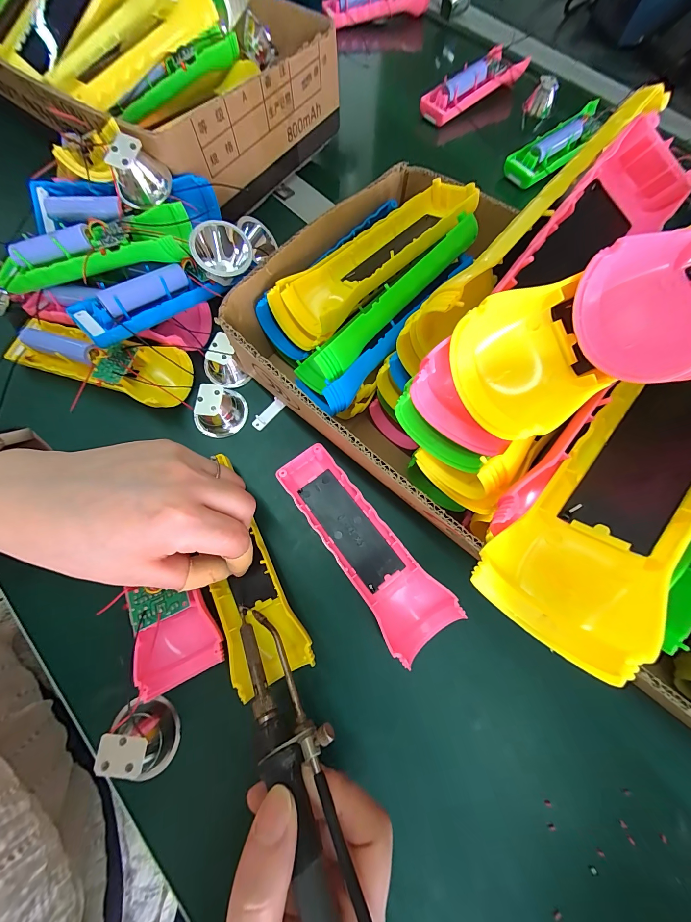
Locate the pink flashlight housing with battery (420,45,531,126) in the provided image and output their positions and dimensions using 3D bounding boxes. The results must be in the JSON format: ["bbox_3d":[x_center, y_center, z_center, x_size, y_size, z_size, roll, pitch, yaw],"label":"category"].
[{"bbox_3d":[0.155,-0.455,0.379,0.138,0.028,0.034,-33,75,-7],"label":"pink flashlight housing with battery"}]

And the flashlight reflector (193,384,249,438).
[{"bbox_3d":[-0.100,-0.040,0.254,0.033,0.027,0.038,12,71,3],"label":"flashlight reflector"}]

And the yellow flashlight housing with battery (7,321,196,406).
[{"bbox_3d":[-0.203,-0.077,0.264,0.157,0.035,0.052,15,71,4],"label":"yellow flashlight housing with battery"}]

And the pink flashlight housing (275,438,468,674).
[{"bbox_3d":[0.009,0.059,0.225,0.048,0.024,0.154,-38,76,-13],"label":"pink flashlight housing"}]

